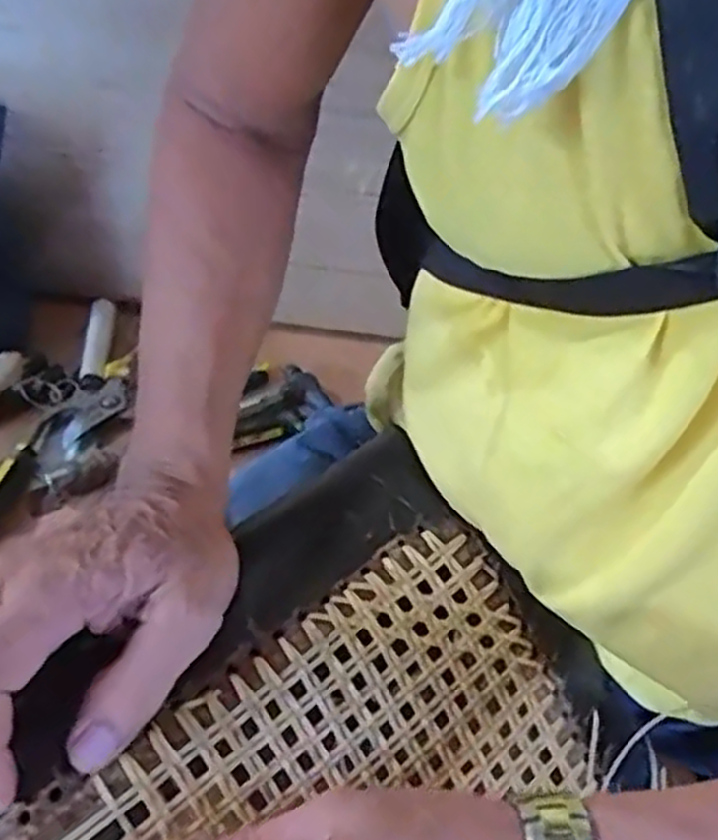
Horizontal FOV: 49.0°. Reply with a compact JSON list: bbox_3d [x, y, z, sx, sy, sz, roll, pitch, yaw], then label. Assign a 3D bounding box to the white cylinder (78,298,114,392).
[{"bbox_3d":[-0.231,-0.069,0.694,0.023,0.019,0.108,0,47,-7],"label":"white cylinder"}]

